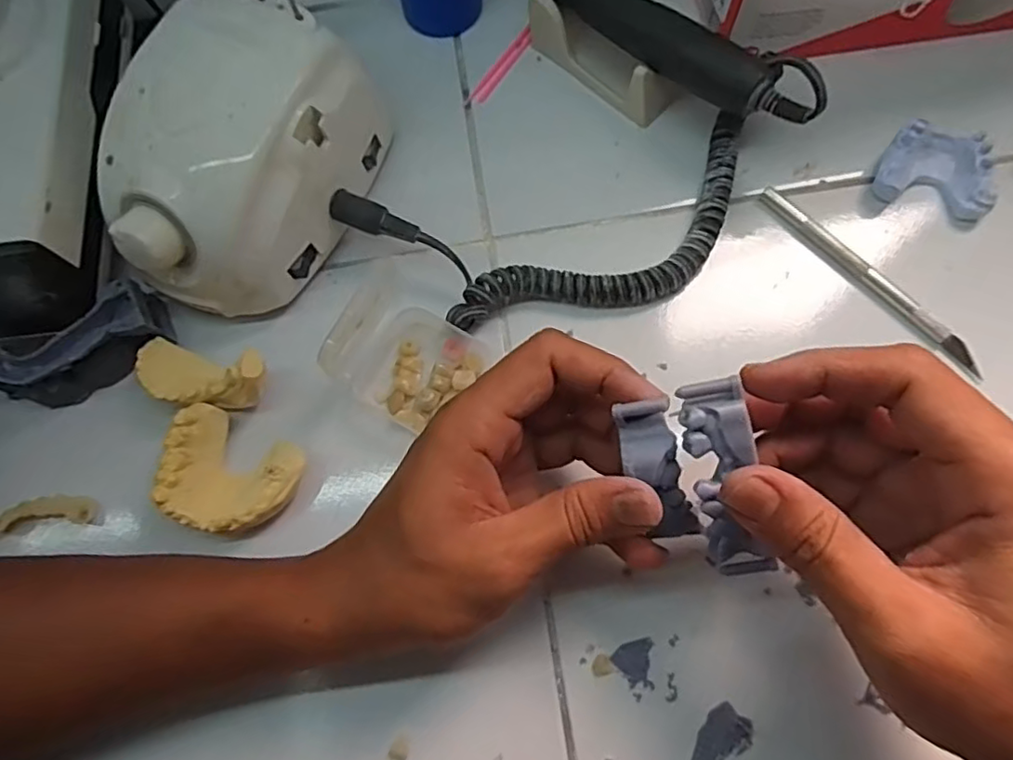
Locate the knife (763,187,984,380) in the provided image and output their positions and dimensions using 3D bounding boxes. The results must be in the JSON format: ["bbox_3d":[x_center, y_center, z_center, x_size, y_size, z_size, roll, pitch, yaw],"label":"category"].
[{"bbox_3d":[0.185,-0.053,0.317,0.008,0.007,0.135,-41,76,-10],"label":"knife"}]

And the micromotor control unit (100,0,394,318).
[{"bbox_3d":[-0.132,-0.107,0.304,0.090,0.075,0.136,24,76,9],"label":"micromotor control unit"}]

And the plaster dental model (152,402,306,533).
[{"bbox_3d":[-0.131,0.044,0.289,0.061,0.023,0.050,24,76,9],"label":"plaster dental model"}]

